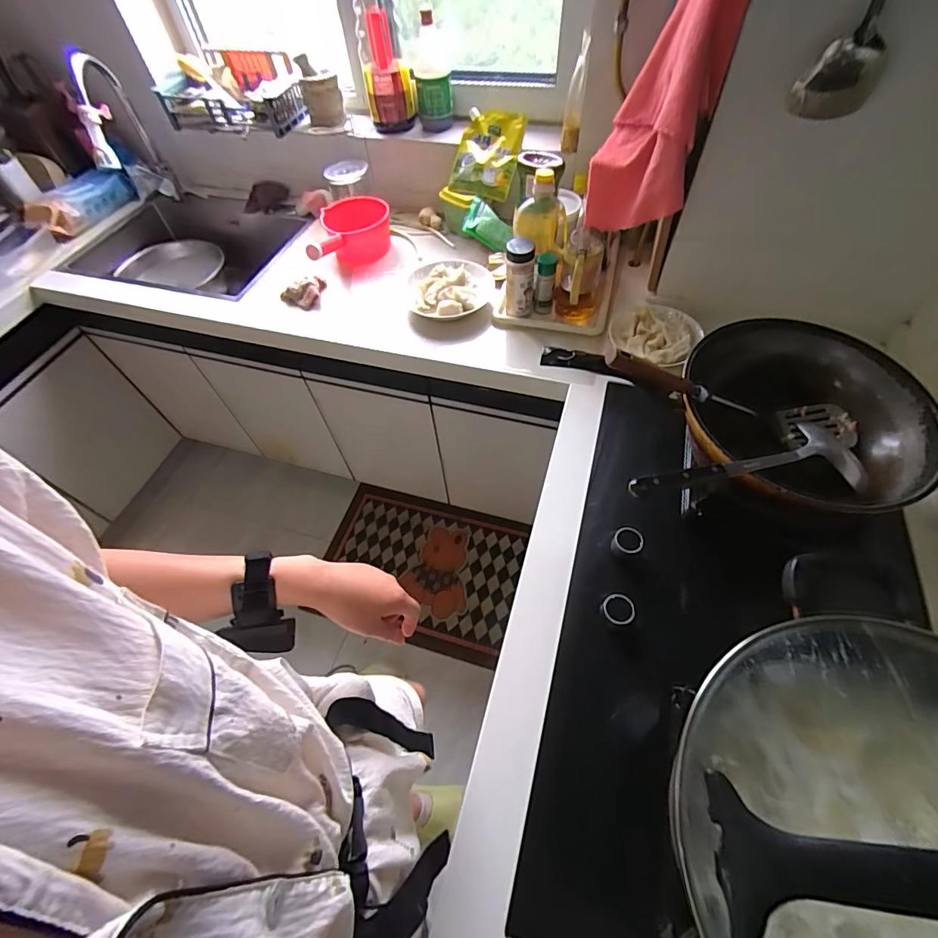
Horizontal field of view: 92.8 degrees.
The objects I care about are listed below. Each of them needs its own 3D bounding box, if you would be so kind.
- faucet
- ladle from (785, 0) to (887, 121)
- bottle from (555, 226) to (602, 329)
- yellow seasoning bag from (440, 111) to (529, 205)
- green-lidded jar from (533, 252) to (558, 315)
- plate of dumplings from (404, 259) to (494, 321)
[{"bbox_3d":[-0.965,-0.923,1.244,0.077,0.362,0.290,-8,48,12],"label":"faucet"},{"bbox_3d":[0.482,-0.594,0.480,0.059,0.354,0.079,-33,60,-18],"label":"ladle"},{"bbox_3d":[0.222,-0.388,0.909,0.084,0.157,0.104,12,56,11],"label":"bottle"},{"bbox_3d":[0.037,-0.774,1.123,0.167,0.249,0.044,23,14,7],"label":"yellow seasoning bag"},{"bbox_3d":[0.160,-0.389,0.944,0.040,0.122,0.042,5,55,7],"label":"green-lidded jar"},{"bbox_3d":[-0.049,-0.415,1.033,0.180,0.057,0.201,14,57,12],"label":"plate of dumplings"}]

